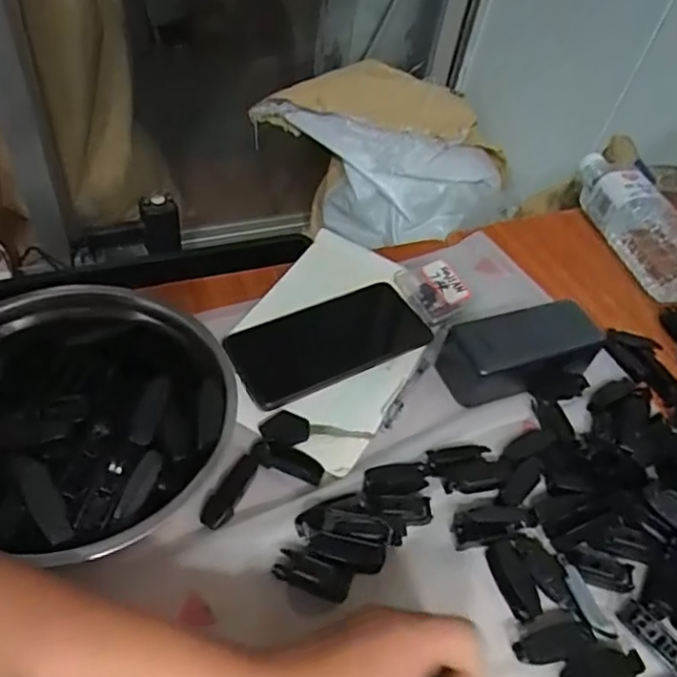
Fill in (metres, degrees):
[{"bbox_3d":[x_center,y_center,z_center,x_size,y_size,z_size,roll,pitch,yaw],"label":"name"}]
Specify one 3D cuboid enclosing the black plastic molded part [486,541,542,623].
[{"bbox_3d":[0.117,0.161,0.390,0.022,0.007,0.049,-14,64,-19],"label":"black plastic molded part"}]

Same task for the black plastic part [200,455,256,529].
[{"bbox_3d":[-0.073,0.104,0.399,0.017,0.011,0.055,24,61,16],"label":"black plastic part"}]

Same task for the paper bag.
[{"bbox_3d":[0.091,-0.364,1.173,0.480,0.285,0.206,18,48,6],"label":"paper bag"}]

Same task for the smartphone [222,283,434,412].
[{"bbox_3d":[-0.005,0.004,0.496,0.163,0.015,0.079,-20,55,-25],"label":"smartphone"}]

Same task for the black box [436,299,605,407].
[{"bbox_3d":[0.153,0.012,0.485,0.130,0.046,0.062,-9,51,-17],"label":"black box"}]

